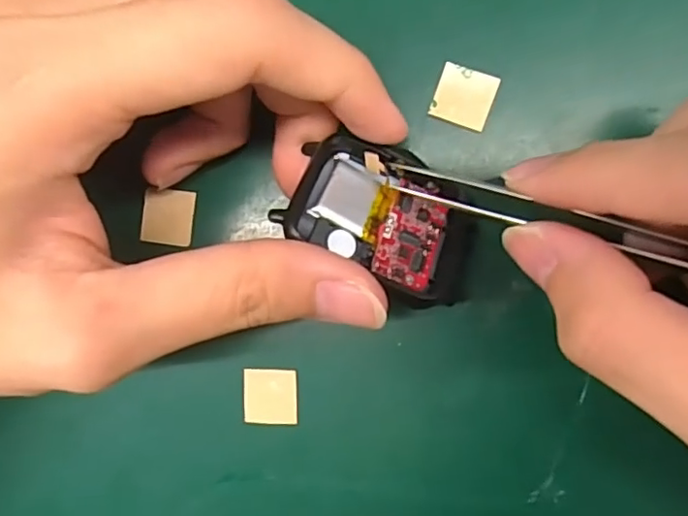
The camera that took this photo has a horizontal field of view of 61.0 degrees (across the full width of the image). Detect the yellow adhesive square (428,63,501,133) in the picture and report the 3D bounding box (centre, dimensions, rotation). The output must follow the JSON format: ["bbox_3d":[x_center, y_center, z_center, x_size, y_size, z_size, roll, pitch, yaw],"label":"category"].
[{"bbox_3d":[0.032,-0.043,0.157,0.015,0.004,0.015,20,89,7],"label":"yellow adhesive square"}]

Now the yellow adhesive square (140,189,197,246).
[{"bbox_3d":[-0.051,-0.012,0.167,0.015,0.004,0.015,7,93,6],"label":"yellow adhesive square"}]

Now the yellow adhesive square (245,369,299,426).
[{"bbox_3d":[-0.021,0.040,0.167,0.015,0.004,0.015,-1,91,10],"label":"yellow adhesive square"}]

